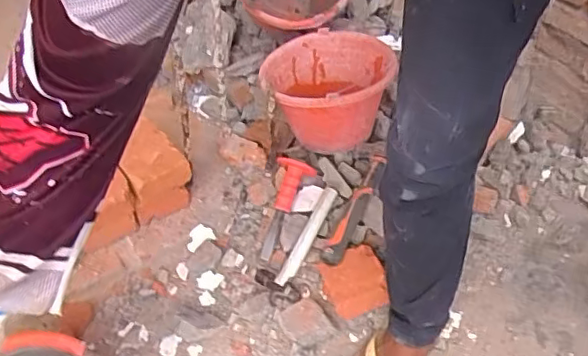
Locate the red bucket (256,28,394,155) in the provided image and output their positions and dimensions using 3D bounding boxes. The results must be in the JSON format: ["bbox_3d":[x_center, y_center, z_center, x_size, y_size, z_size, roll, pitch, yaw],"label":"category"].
[{"bbox_3d":[0.065,-0.169,1.131,0.235,0.164,0.246,-1,44,1],"label":"red bucket"}]

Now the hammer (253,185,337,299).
[{"bbox_3d":[0.017,0.108,1.025,0.086,0.024,0.213,25,72,22],"label":"hammer"}]

